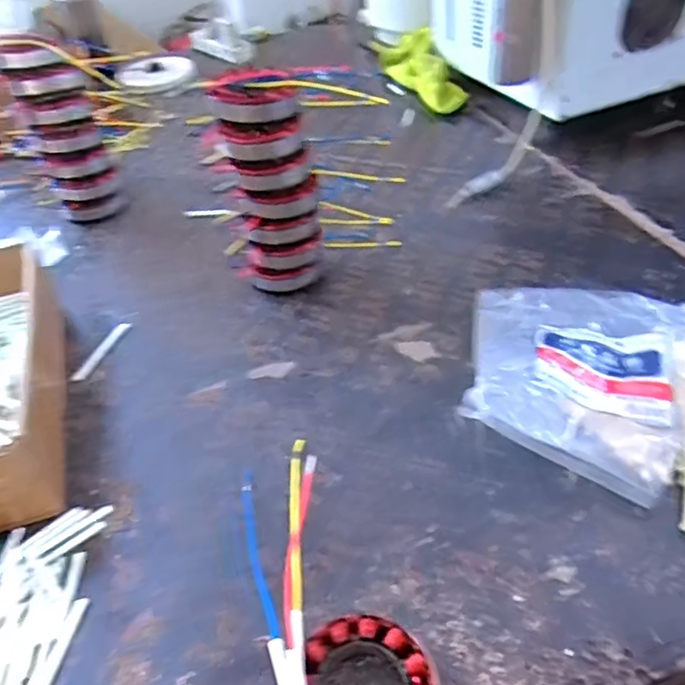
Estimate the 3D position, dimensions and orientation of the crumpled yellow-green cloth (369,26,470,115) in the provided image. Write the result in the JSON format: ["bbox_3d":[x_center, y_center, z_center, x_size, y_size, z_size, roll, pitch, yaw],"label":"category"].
[{"bbox_3d":[0.140,-0.507,1.096,0.099,0.066,0.300,-11,43,-6],"label":"crumpled yellow-green cloth"}]

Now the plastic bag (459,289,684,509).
[{"bbox_3d":[0.219,0.012,0.521,0.202,0.062,0.248,9,44,15],"label":"plastic bag"}]

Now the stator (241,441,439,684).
[{"bbox_3d":[-0.016,0.161,0.406,0.086,0.037,0.245,-17,44,-12],"label":"stator"}]

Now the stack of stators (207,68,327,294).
[{"bbox_3d":[-0.071,-0.164,0.634,0.089,0.219,0.074,-7,43,-2],"label":"stack of stators"}]

